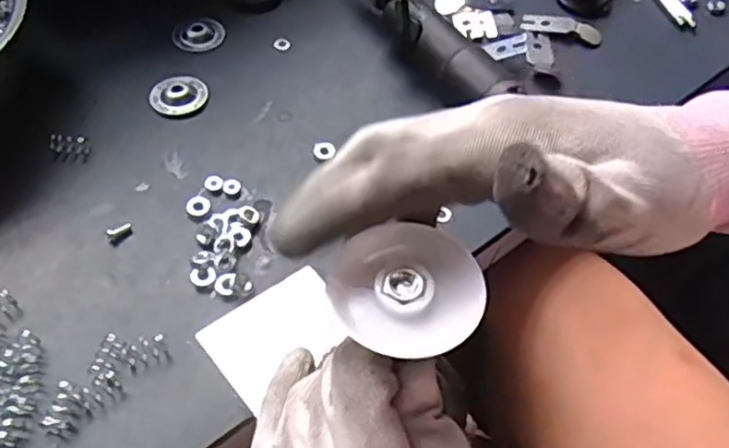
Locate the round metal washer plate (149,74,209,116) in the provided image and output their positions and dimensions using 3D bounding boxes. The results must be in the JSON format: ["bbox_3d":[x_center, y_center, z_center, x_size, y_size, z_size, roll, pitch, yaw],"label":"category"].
[{"bbox_3d":[-0.131,-0.092,0.477,0.040,0.006,0.036,-11,53,-13],"label":"round metal washer plate"}]

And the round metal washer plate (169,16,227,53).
[{"bbox_3d":[-0.128,-0.147,0.521,0.040,0.006,0.038,2,51,-3],"label":"round metal washer plate"}]

